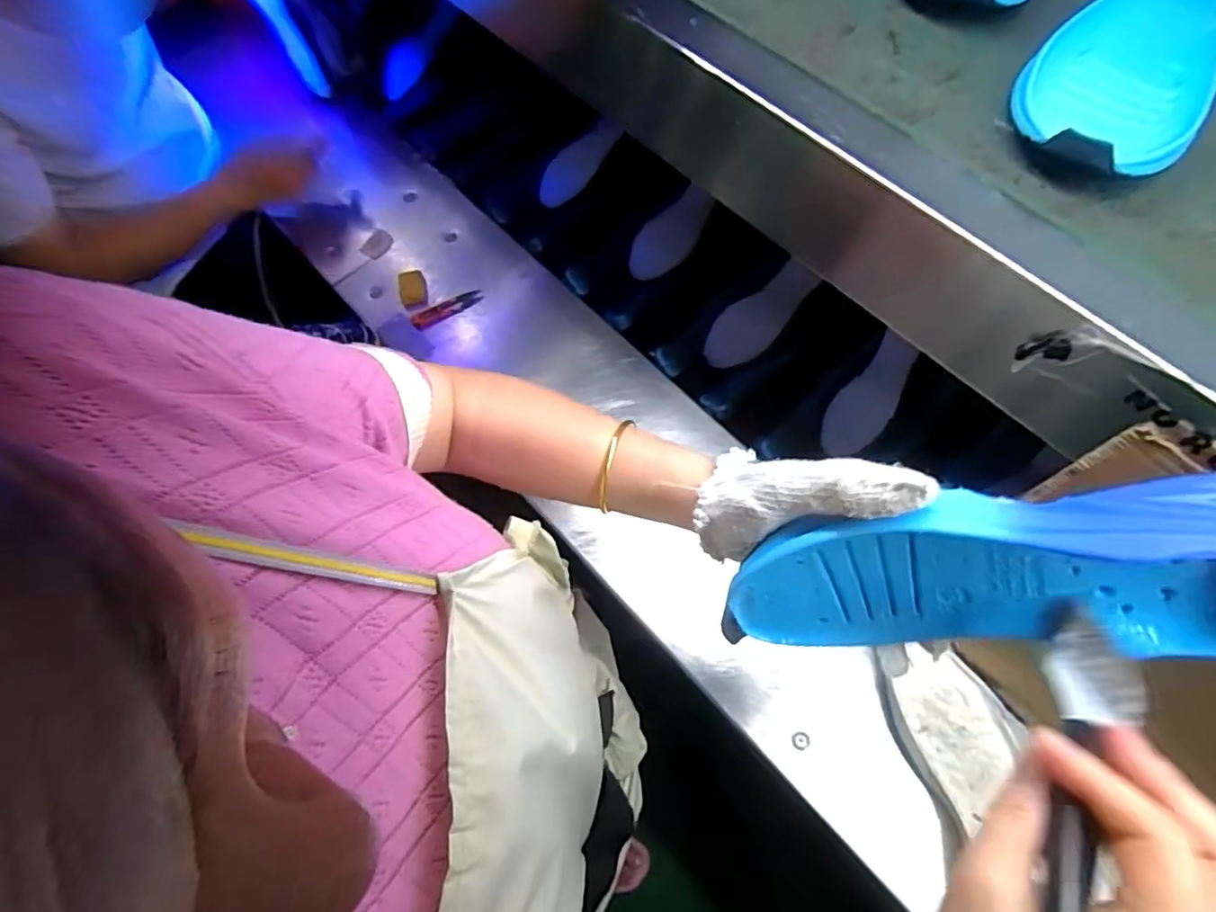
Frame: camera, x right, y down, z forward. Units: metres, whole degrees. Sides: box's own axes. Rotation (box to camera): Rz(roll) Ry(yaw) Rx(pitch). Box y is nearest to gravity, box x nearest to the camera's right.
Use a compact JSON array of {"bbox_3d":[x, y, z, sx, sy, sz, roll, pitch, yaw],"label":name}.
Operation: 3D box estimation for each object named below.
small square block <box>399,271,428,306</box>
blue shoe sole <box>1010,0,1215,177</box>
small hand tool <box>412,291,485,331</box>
[{"bbox_3d":[-0.275,-0.233,0.864,0.038,0.022,0.057,-11,72,-6],"label":"small square block"},{"bbox_3d":[0.323,-0.245,0.354,0.089,0.046,0.242,40,75,17],"label":"blue shoe sole"},{"bbox_3d":[-0.223,-0.204,0.848,0.103,0.018,0.021,-24,73,-10],"label":"small hand tool"}]

